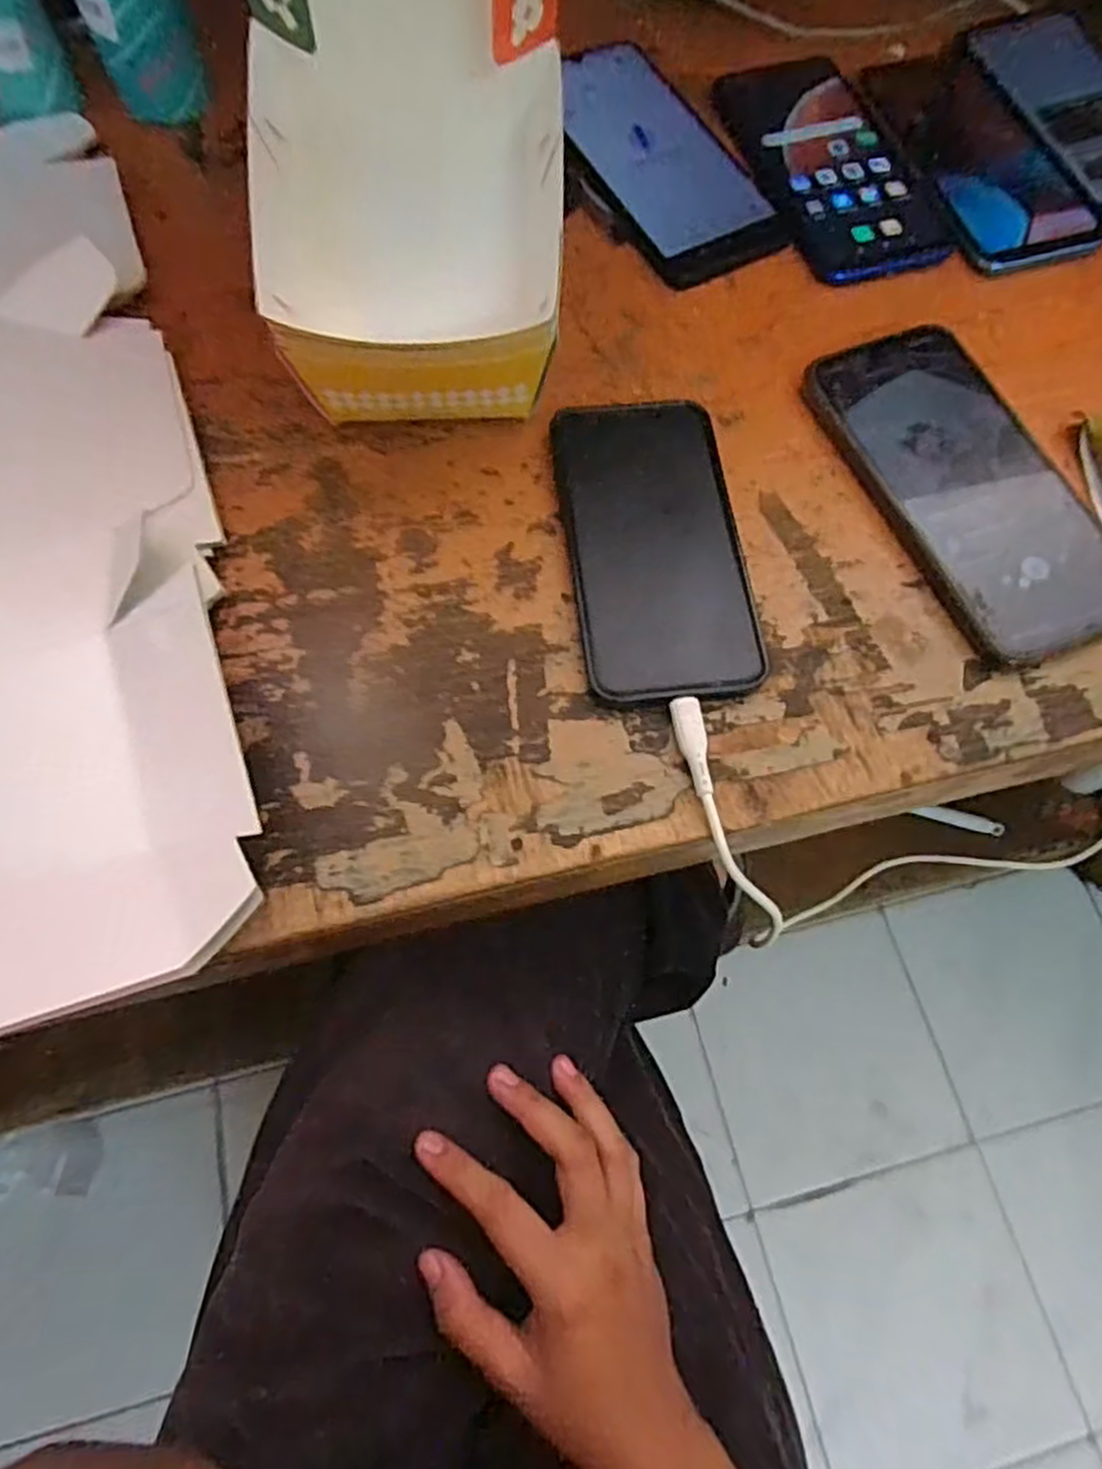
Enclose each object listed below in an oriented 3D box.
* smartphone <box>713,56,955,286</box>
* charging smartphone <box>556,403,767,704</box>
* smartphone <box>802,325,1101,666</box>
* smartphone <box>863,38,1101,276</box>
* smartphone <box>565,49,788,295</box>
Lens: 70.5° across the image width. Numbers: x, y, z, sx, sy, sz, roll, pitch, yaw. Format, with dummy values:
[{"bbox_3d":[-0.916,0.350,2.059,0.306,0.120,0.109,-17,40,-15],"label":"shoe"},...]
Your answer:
[{"bbox_3d":[0.148,-0.313,0.424,0.078,0.014,0.171,-14,72,-7],"label":"smartphone"},{"bbox_3d":[0.044,-0.079,0.330,0.073,0.012,0.137,-6,71,-5],"label":"charging smartphone"},{"bbox_3d":[0.187,-0.114,0.347,0.077,0.010,0.170,-20,73,-9],"label":"smartphone"},{"bbox_3d":[0.235,-0.325,0.431,0.072,0.013,0.175,-11,72,-6],"label":"smartphone"},{"bbox_3d":[0.055,-0.317,0.426,0.079,0.008,0.177,-24,74,-10],"label":"smartphone"}]

